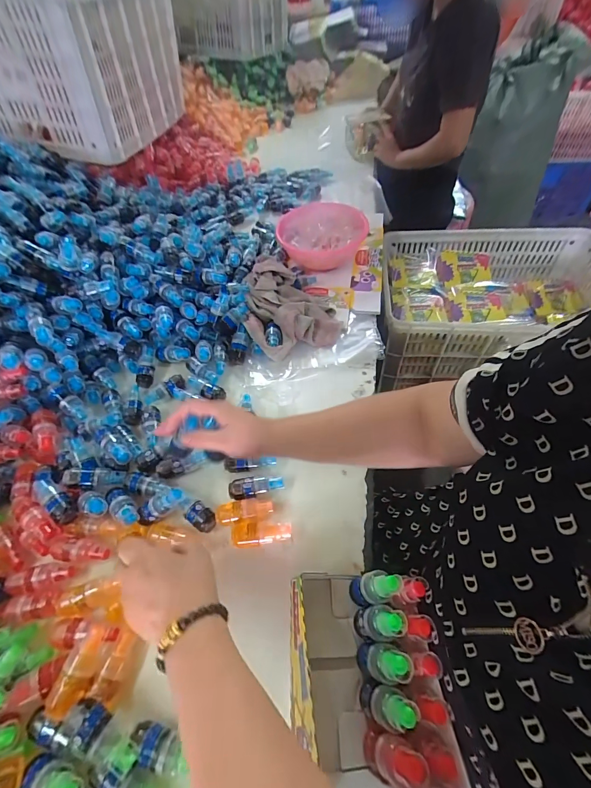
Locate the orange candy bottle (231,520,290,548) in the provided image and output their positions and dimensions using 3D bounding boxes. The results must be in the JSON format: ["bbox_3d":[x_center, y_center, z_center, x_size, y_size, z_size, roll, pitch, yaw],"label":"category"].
[{"bbox_3d":[-0.046,0.187,0.449,0.079,0.028,0.031,-10,54,-2],"label":"orange candy bottle"}]

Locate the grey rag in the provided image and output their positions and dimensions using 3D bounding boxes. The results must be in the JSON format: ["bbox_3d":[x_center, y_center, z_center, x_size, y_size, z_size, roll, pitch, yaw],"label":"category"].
[{"bbox_3d":[-0.028,-0.194,0.689,0.178,0.072,0.239,-20,55,-9],"label":"grey rag"}]

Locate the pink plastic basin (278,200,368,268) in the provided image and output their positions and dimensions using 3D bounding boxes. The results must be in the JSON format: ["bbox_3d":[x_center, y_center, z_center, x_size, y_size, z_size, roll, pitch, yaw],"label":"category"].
[{"bbox_3d":[0.076,-0.392,0.827,0.230,0.075,0.230,-2,54,3],"label":"pink plastic basin"}]

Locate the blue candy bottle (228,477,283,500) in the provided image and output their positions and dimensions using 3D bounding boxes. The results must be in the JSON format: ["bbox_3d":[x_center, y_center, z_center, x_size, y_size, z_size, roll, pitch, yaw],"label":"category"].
[{"bbox_3d":[-0.055,0.137,0.485,0.078,0.032,0.027,-11,54,-3],"label":"blue candy bottle"}]

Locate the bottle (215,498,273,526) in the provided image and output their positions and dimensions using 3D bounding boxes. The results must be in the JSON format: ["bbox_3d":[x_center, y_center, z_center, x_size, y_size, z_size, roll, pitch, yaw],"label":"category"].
[{"bbox_3d":[-0.070,0.163,0.465,0.076,0.025,0.029,-10,54,-2],"label":"bottle"}]

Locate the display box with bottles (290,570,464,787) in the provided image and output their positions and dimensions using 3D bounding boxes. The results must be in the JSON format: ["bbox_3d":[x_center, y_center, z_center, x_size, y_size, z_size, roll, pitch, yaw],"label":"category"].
[{"bbox_3d":[0.067,0.273,0.339,0.142,0.086,0.162,-2,54,4],"label":"display box with bottles"}]

